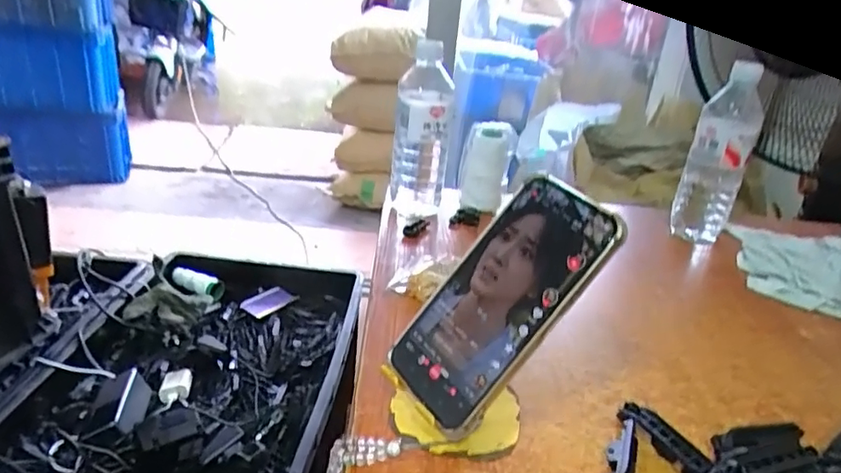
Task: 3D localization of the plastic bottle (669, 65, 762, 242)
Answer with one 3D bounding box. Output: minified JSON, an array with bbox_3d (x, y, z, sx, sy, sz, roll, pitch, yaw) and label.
[{"bbox_3d":[0.389,-0.104,0.727,0.071,0.226,0.067,18,27,27],"label":"plastic bottle"}]

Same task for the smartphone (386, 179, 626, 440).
[{"bbox_3d":[0.051,0.039,0.358,0.079,0.168,0.008,39,2,43],"label":"smartphone"}]

